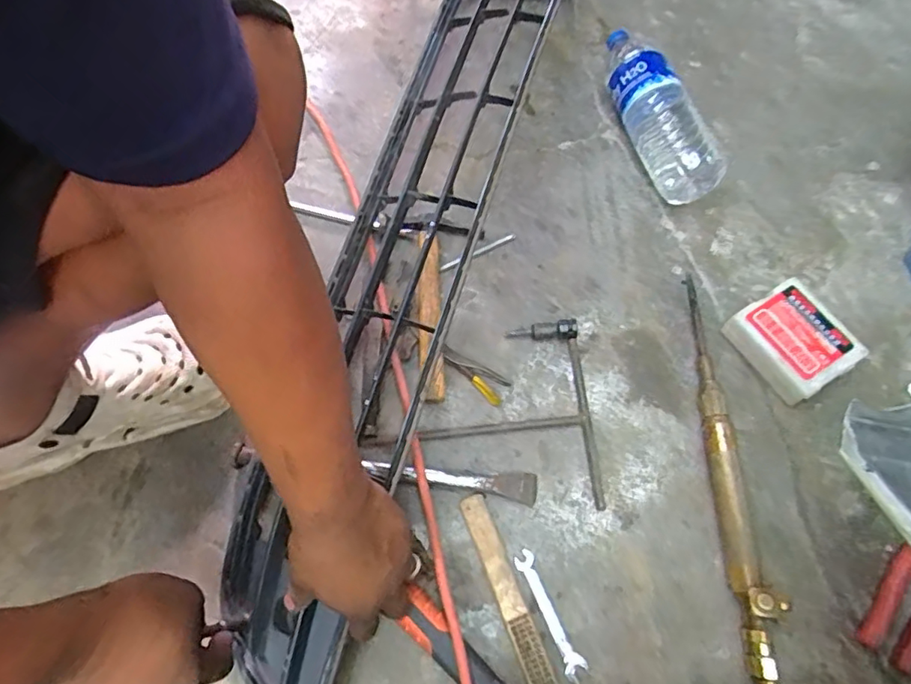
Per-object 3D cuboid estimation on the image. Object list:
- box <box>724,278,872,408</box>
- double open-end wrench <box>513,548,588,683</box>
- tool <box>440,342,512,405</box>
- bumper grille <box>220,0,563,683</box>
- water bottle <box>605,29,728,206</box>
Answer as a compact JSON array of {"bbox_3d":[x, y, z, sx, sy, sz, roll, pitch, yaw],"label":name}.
[{"bbox_3d":[0.351,-0.001,0.586,0.095,0.046,0.107,-31,71,-12],"label":"box"},{"bbox_3d":[0.089,0.256,0.526,0.019,0.007,0.117,-24,68,-8],"label":"double open-end wrench"},{"bbox_3d":[0.019,0.033,0.609,0.092,0.011,0.028,35,72,16],"label":"tool"},{"bbox_3d":[-0.037,-0.139,0.656,0.160,0.103,1.034,13,67,8],"label":"bumper grille"},{"bbox_3d":[0.246,-0.295,0.701,0.076,0.068,0.257,-16,69,-6],"label":"water bottle"}]

